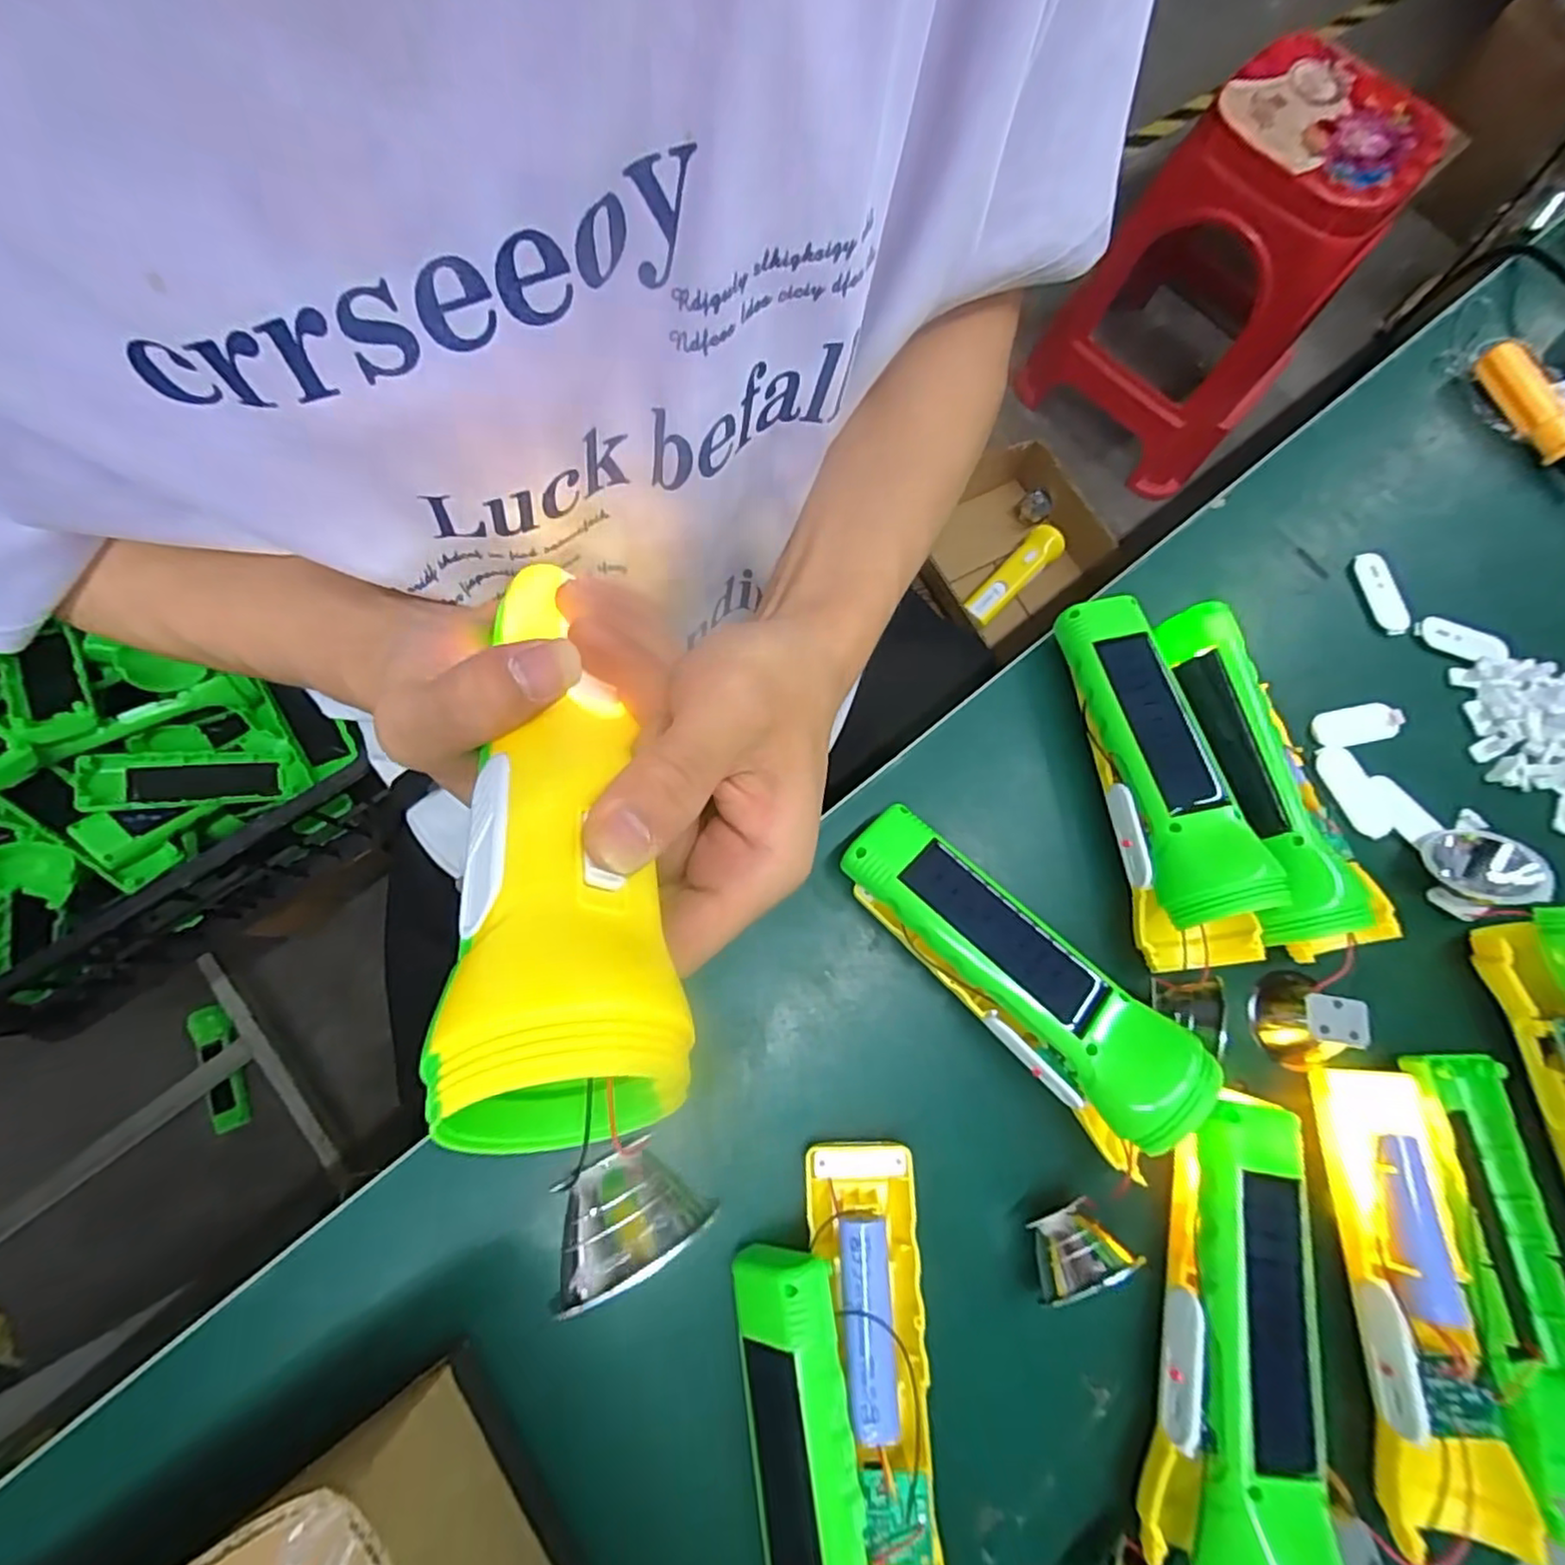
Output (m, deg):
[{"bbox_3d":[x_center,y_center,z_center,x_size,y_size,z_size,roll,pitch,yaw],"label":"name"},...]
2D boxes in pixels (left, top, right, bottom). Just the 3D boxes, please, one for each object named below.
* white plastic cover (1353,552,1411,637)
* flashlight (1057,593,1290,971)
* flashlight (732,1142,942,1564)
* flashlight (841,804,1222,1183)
[{"bbox_3d":[0.337,-0.107,0.378,0.014,0.012,0.051,-5,75,-6],"label":"white plastic cover"},{"bbox_3d":[0.174,-0.006,0.317,0.049,0.055,0.178,-6,75,-7],"label":"flashlight"},{"bbox_3d":[0.021,0.238,0.236,0.069,0.045,0.194,-1,75,-6],"label":"flashlight"},{"bbox_3d":[0.096,0.077,0.286,0.051,0.062,0.162,-41,82,-14],"label":"flashlight"}]

